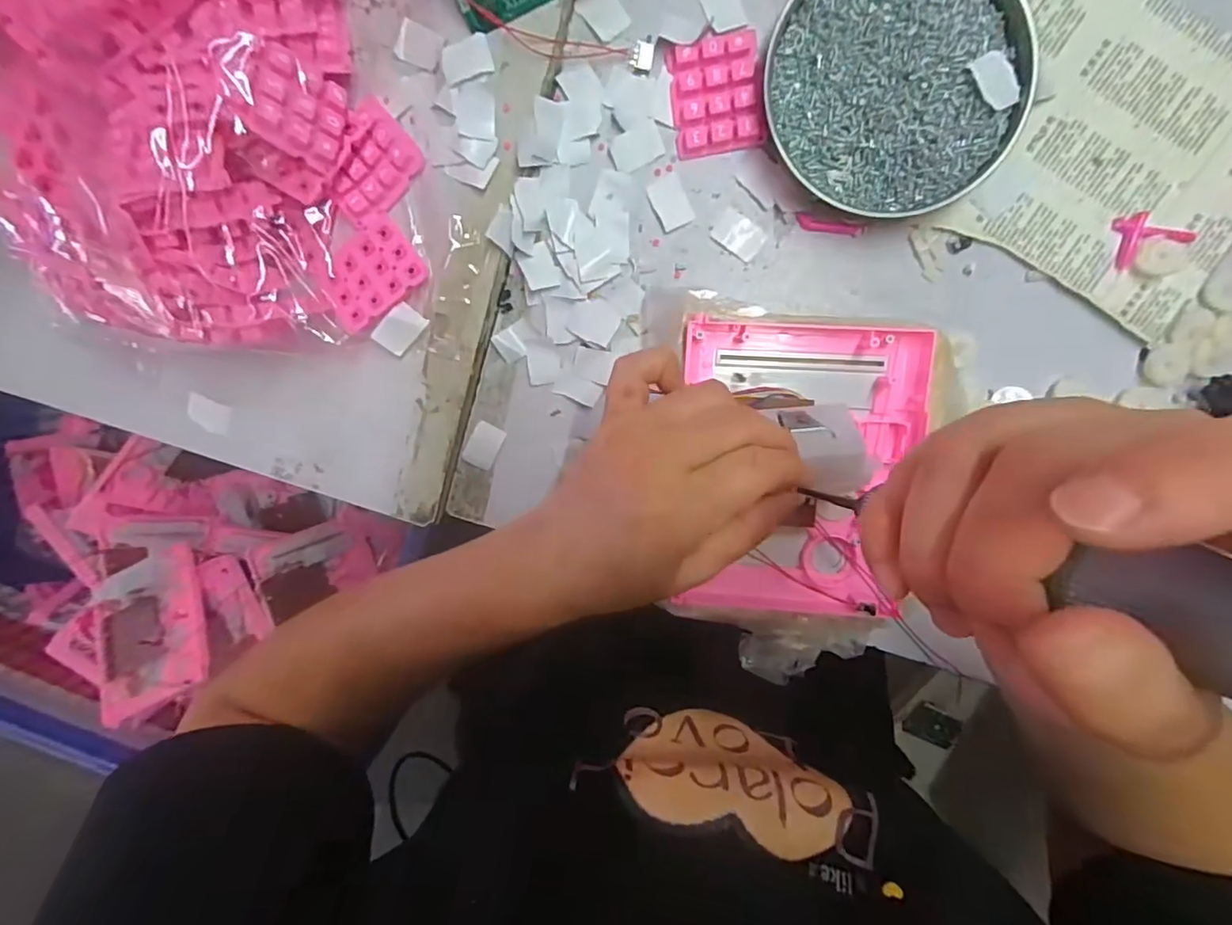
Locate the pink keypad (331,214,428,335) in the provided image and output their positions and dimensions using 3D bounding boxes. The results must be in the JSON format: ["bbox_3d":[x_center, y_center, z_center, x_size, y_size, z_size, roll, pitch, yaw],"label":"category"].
[{"bbox_3d":[-0.145,-0.111,0.332,0.059,0.005,0.047,-38,83,3],"label":"pink keypad"}]

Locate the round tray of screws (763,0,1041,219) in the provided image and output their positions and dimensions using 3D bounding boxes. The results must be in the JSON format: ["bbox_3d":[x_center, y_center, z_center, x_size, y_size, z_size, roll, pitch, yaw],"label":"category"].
[{"bbox_3d":[0.150,-0.206,0.308,0.132,0.023,0.127,1,99,5],"label":"round tray of screws"}]

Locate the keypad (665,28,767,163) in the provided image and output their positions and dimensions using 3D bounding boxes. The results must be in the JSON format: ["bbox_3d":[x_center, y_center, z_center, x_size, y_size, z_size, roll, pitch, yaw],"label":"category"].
[{"bbox_3d":[0.057,-0.208,0.320,0.048,0.010,0.059,-8,98,6],"label":"keypad"}]

